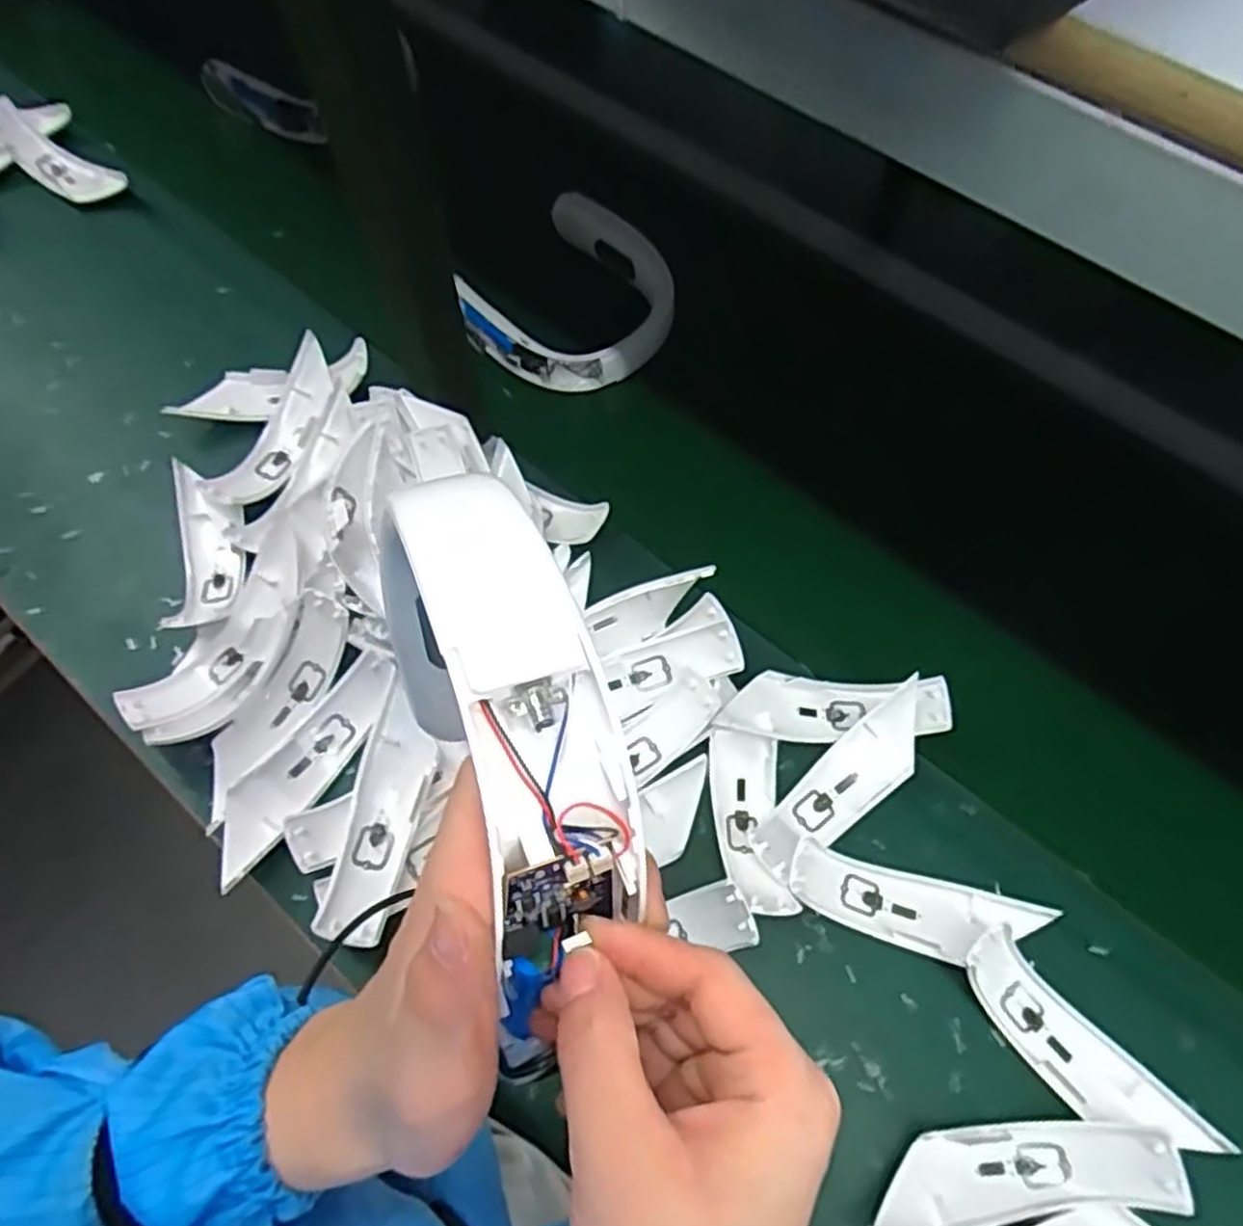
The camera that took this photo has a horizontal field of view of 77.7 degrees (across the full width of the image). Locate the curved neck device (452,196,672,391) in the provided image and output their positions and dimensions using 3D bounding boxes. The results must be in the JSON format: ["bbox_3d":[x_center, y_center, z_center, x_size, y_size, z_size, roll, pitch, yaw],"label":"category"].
[{"bbox_3d":[-0.046,-0.313,0.782,0.185,0.070,0.189,34,71,15],"label":"curved neck device"}]

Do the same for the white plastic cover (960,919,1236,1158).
[{"bbox_3d":[0.297,0.287,0.502,0.057,0.023,0.162,-38,71,-14],"label":"white plastic cover"}]

